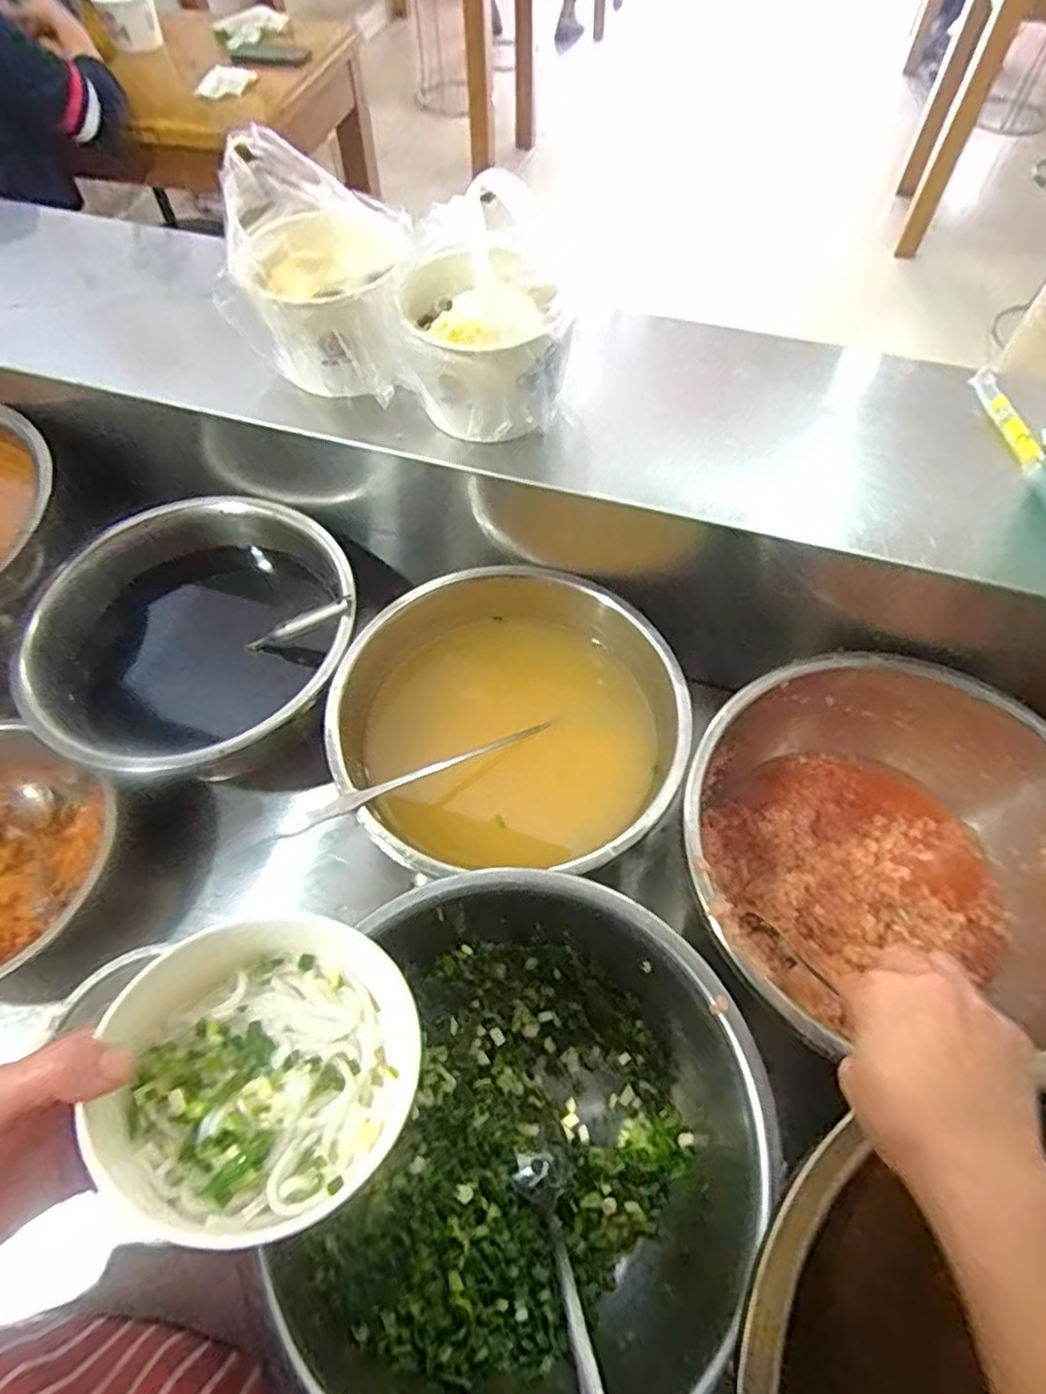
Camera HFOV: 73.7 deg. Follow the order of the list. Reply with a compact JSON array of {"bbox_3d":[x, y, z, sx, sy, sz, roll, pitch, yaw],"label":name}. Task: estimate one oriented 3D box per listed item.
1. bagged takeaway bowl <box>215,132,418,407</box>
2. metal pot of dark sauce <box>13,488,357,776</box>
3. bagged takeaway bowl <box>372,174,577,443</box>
[{"bbox_3d":[-0.152,-0.327,0.532,0.131,0.152,0.119,3,60,3],"label":"bagged takeaway bowl"},{"bbox_3d":[-0.276,-0.034,0.638,0.269,0.174,0.271,-1,60,1],"label":"metal pot of dark sauce"},{"bbox_3d":[-0.032,-0.270,0.514,0.111,0.124,0.126,-30,64,-15],"label":"bagged takeaway bowl"}]

